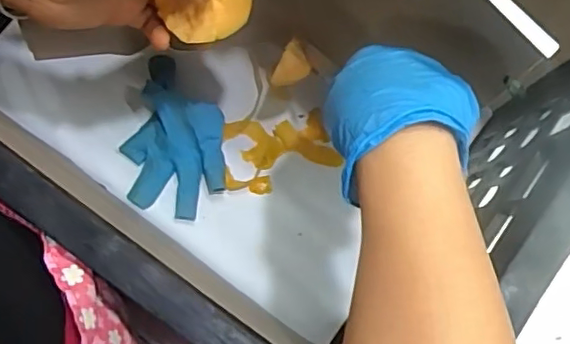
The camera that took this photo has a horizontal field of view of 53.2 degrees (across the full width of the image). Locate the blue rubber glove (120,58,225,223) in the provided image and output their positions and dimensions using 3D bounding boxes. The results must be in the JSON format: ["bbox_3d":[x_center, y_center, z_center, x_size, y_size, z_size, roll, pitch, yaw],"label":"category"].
[{"bbox_3d":[-0.102,-0.036,0.530,0.095,0.038,0.153,4,78,1],"label":"blue rubber glove"}]

